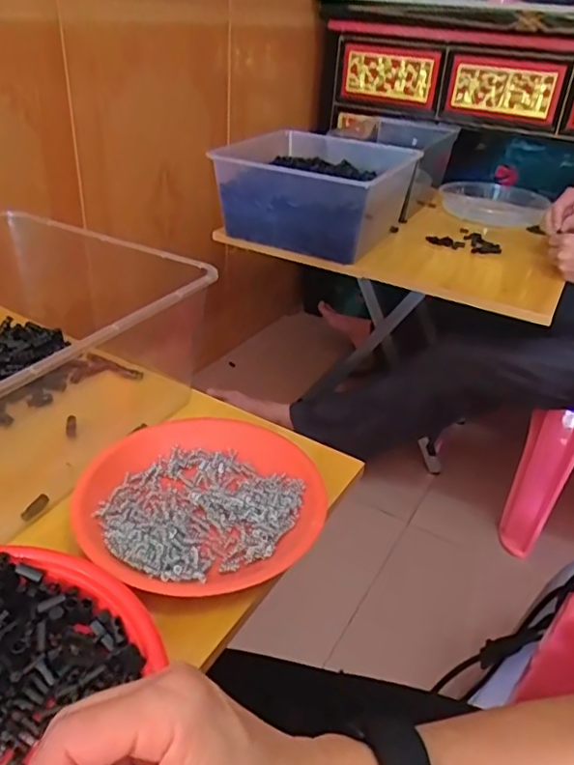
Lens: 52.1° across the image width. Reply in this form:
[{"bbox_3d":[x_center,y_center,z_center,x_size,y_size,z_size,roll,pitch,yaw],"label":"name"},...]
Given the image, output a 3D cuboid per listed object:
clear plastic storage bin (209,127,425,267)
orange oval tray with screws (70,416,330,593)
[{"bbox_3d":[0.056,-0.352,1.084,0.297,0.143,0.345,18,35,19],"label":"clear plastic storage bin"},{"bbox_3d":[-0.070,0.092,0.479,0.190,0.025,0.177,-15,38,-28],"label":"orange oval tray with screws"}]

